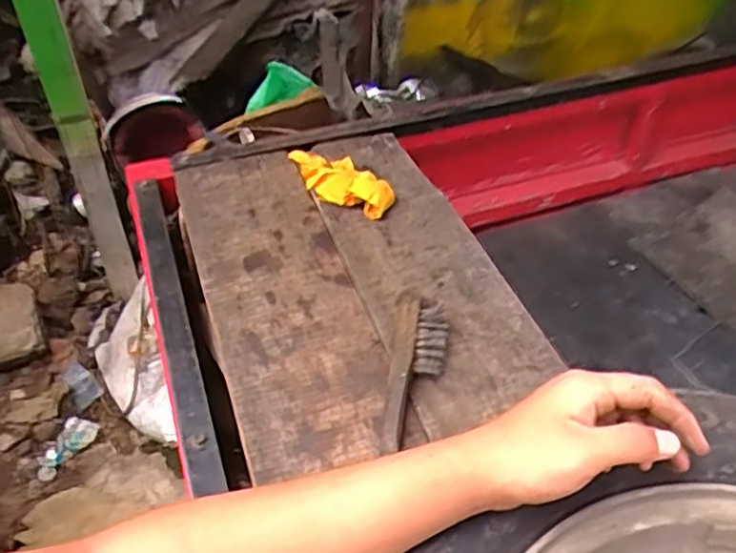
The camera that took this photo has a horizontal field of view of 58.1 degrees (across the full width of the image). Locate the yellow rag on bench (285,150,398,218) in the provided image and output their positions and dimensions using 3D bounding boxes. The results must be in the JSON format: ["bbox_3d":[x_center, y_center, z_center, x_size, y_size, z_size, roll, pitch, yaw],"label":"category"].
[{"bbox_3d":[-0.048,-0.127,0.910,0.180,0.050,0.061,24,44,30],"label":"yellow rag on bench"}]

